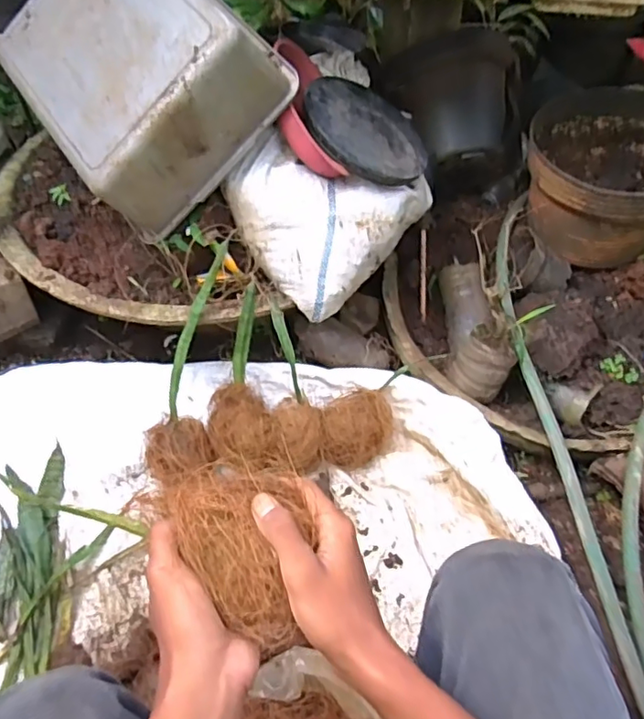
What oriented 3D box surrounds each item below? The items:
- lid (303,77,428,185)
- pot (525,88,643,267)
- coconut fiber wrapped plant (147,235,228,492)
[{"bbox_3d":[0.066,-0.338,0.828,0.196,0.017,0.199,15,55,-22],"label":"lid"},{"bbox_3d":[0.510,-0.329,1.021,0.285,0.196,0.326,25,55,16],"label":"pot"},{"bbox_3d":[-0.190,0.009,0.815,0.107,0.073,0.348,9,91,4],"label":"coconut fiber wrapped plant"}]

